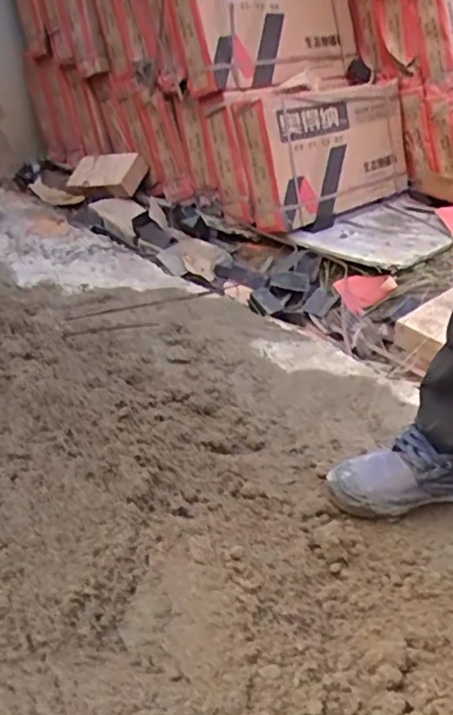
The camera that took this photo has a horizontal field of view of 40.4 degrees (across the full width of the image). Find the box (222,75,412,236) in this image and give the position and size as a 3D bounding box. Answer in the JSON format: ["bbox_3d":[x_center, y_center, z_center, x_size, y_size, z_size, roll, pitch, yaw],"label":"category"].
[{"bbox_3d":[0.281,-0.541,1.616,0.625,0.341,0.078,-24,17,-37],"label":"box"}]

